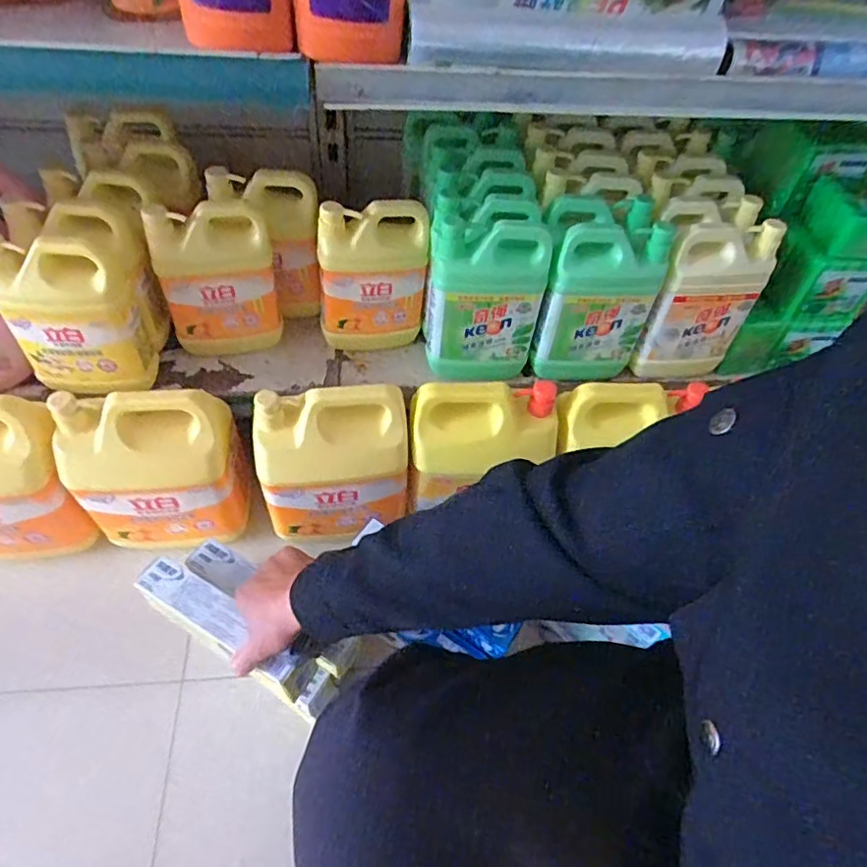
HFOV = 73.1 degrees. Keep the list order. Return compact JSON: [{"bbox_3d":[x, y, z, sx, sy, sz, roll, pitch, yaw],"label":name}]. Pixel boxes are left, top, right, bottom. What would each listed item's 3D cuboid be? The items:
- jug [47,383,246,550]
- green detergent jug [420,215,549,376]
[{"bbox_3d":[-0.355,0.040,0.764,0.194,0.233,0.113,-3,53,-8],"label":"jug"},{"bbox_3d":[0.067,-0.174,0.792,0.152,0.222,0.067,5,53,-2],"label":"green detergent jug"}]

